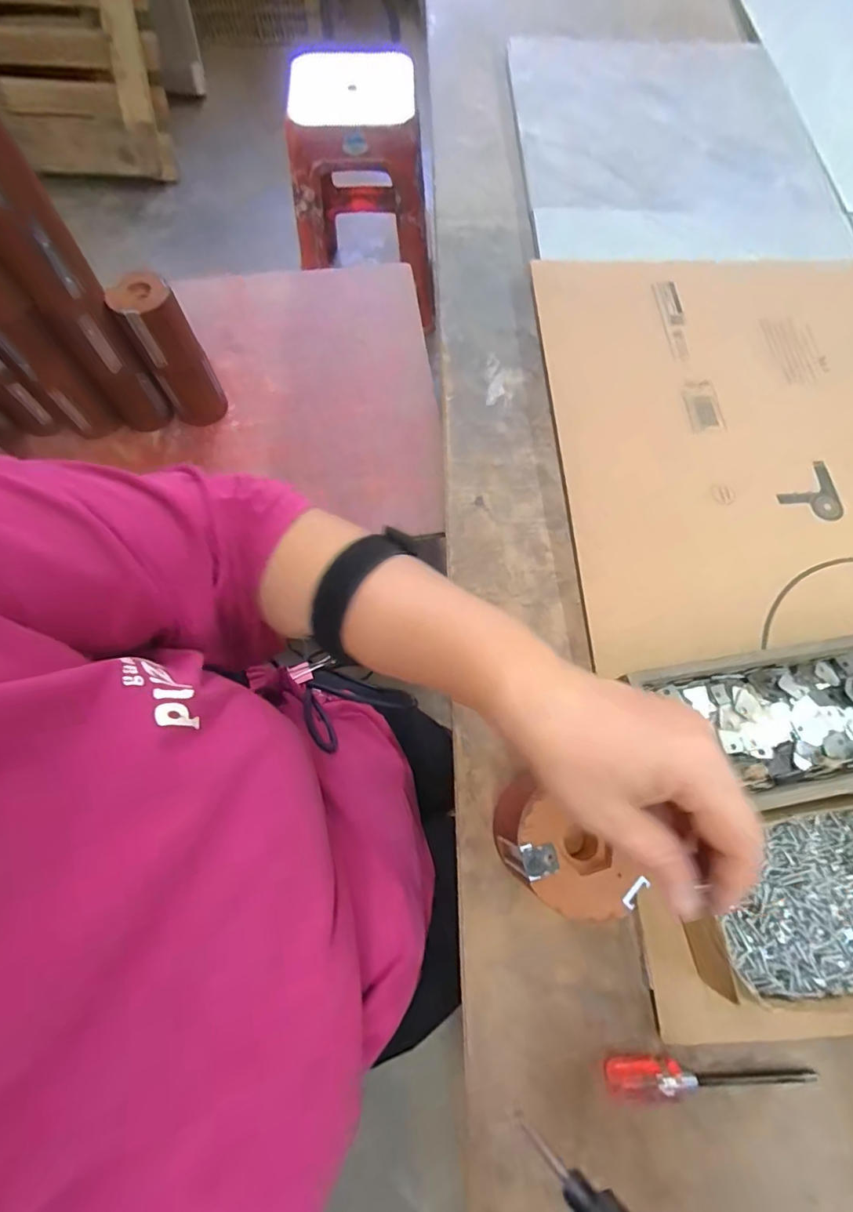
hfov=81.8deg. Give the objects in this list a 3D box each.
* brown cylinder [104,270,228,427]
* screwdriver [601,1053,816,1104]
[{"bbox_3d":[-0.357,-0.352,0.703,0.079,0.202,0.068,-26,72,-10],"label":"brown cylinder"},{"bbox_3d":[0.183,0.306,0.315,0.137,0.021,0.020,5,70,1],"label":"screwdriver"}]

